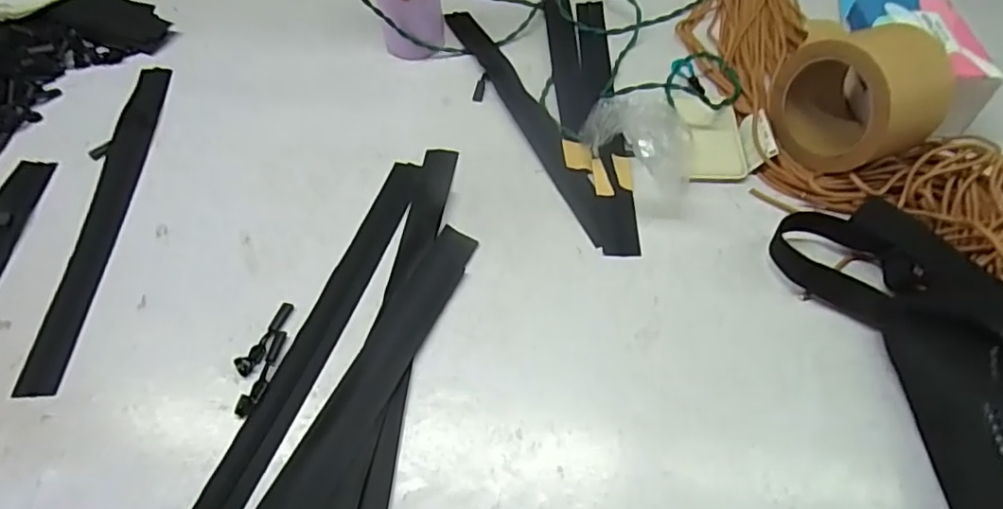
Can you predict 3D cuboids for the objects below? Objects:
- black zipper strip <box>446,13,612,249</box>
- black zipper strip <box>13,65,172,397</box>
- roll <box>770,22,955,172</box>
[{"bbox_3d":[0.021,-0.140,0.560,0.033,0.005,0.337,-20,56,-13],"label":"black zipper strip"},{"bbox_3d":[-0.336,-0.048,0.502,0.032,0.006,0.353,-2,55,-7],"label":"black zipper strip"},{"bbox_3d":[0.291,-0.125,0.477,0.095,0.097,0.104,-14,55,-9],"label":"roll"}]

